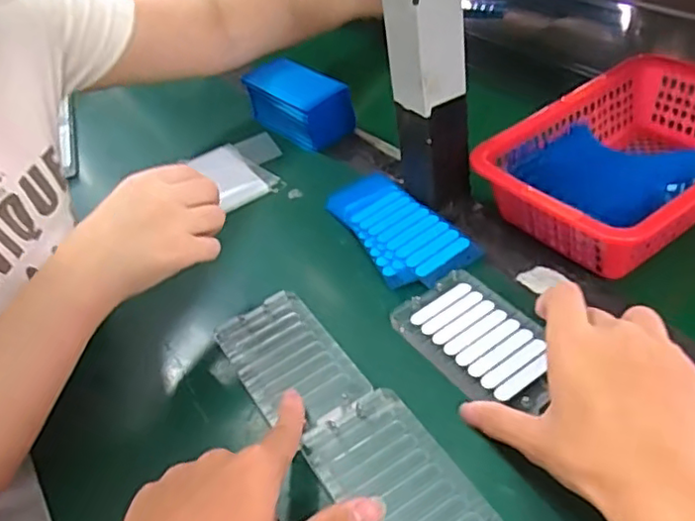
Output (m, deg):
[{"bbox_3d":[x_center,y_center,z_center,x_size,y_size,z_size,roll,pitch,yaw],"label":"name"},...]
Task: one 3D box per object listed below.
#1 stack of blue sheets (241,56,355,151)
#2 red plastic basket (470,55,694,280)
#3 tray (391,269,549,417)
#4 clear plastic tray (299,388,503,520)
[{"bbox_3d":[-0.053,-0.168,0.683,0.068,0.050,0.125,-26,44,-22],"label":"stack of blue sheets"},{"bbox_3d":[0.230,-0.079,0.511,0.238,0.071,0.155,-28,45,-24],"label":"red plastic basket"},{"bbox_3d":[0.089,0.052,0.430,0.070,0.011,0.119,-26,44,-22],"label":"tray"},{"bbox_3d":[0.028,0.127,0.363,0.067,0.008,0.123,-24,44,-20],"label":"clear plastic tray"}]

